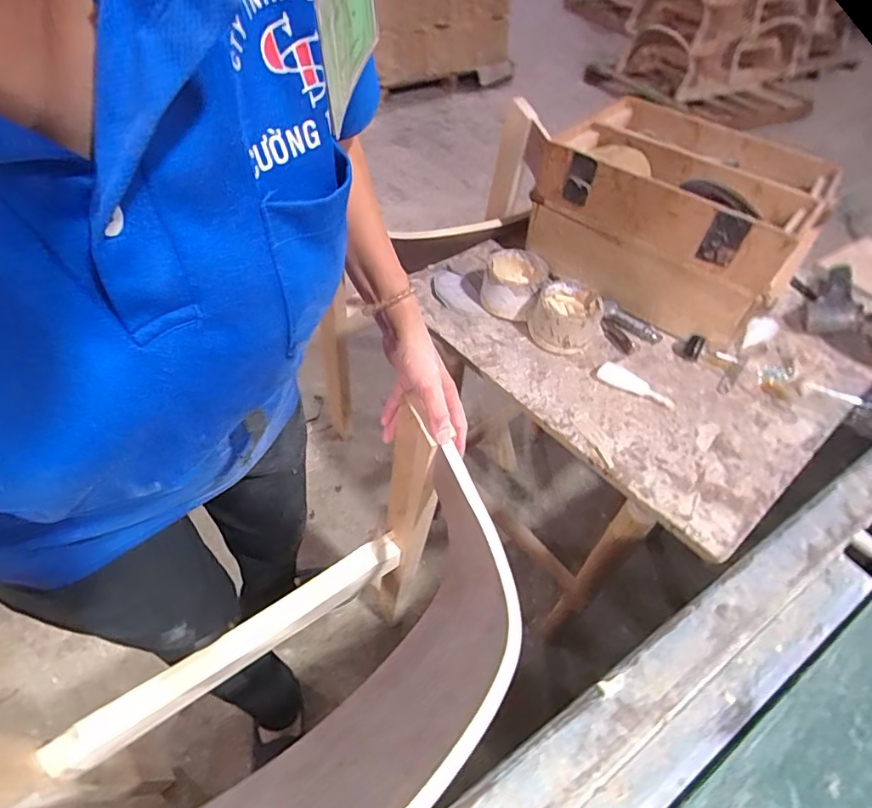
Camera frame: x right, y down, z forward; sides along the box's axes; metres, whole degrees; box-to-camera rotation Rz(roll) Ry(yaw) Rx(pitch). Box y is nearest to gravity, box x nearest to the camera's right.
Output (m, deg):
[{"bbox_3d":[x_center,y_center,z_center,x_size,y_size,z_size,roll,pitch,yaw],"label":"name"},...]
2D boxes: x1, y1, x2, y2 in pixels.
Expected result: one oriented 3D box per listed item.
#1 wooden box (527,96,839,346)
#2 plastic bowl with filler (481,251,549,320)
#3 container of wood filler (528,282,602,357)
[{"bbox_3d":[0.335,-0.263,0.715,0.322,0.171,0.267,30,53,22],"label":"wooden box"},{"bbox_3d":[0.108,-0.166,0.708,0.085,0.060,0.092,14,49,9],"label":"plastic bowl with filler"},{"bbox_3d":[0.168,-0.115,0.667,0.087,0.056,0.088,17,50,12],"label":"container of wood filler"}]

